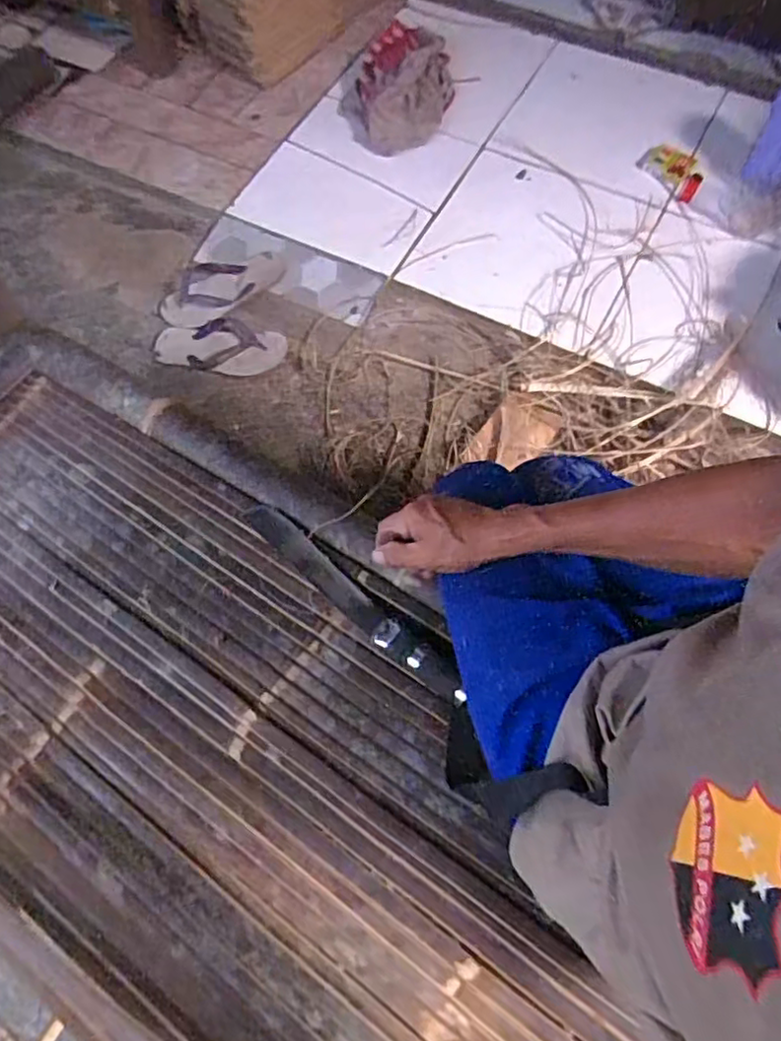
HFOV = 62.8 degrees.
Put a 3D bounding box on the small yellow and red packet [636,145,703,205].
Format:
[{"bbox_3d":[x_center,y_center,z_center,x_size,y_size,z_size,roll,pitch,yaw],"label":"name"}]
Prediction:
[{"bbox_3d":[0.565,-0.695,1.272,0.083,0.020,0.141,-35,69,-12],"label":"small yellow and red packet"}]

